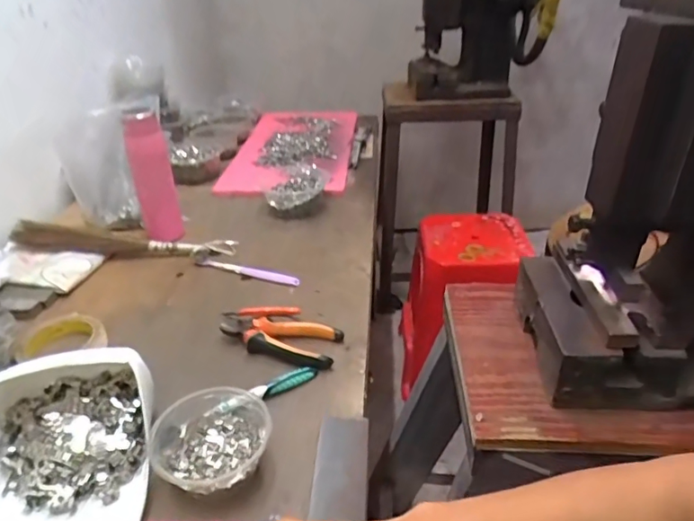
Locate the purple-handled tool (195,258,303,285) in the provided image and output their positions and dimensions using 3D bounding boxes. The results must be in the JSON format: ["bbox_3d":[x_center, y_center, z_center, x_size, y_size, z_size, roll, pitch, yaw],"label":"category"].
[{"bbox_3d":[-0.155,0.015,0.781,0.176,0.018,0.014,13,34,17],"label":"purple-handled tool"}]

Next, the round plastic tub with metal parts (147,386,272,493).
[{"bbox_3d":[-0.128,0.165,0.476,0.104,0.051,0.104,-2,31,1],"label":"round plastic tub with metal parts"}]

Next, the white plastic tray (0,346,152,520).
[{"bbox_3d":[-0.262,0.162,0.459,0.158,0.074,0.171,-8,31,-11],"label":"white plastic tray"}]

